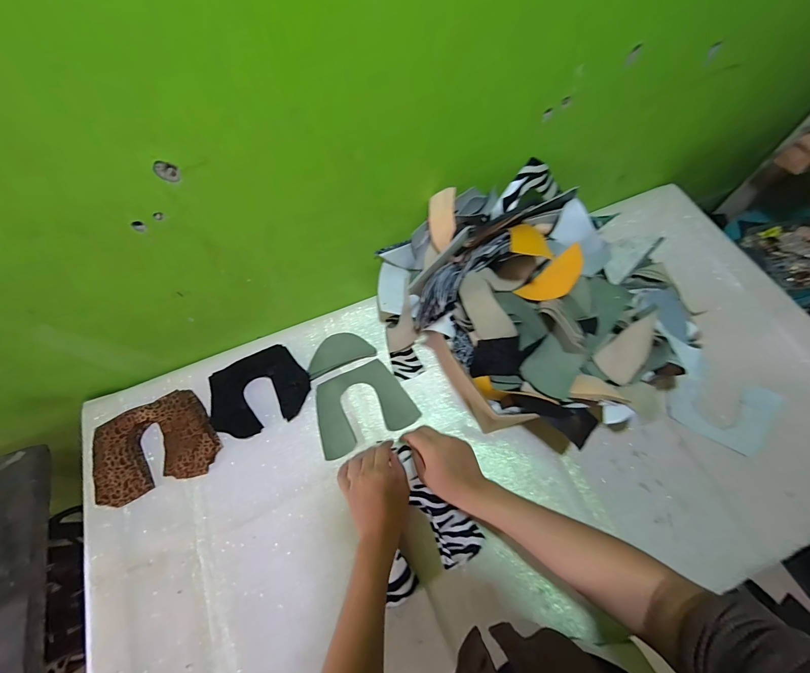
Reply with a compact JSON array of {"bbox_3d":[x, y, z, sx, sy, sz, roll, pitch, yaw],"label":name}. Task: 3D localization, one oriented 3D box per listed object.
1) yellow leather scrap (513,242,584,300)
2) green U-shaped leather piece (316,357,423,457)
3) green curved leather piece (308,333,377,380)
[{"bbox_3d":[0.208,-0.079,0.482,0.097,0.004,0.047,-40,60,15],"label":"yellow leather scrap"},{"bbox_3d":[-0.072,0.112,0.582,0.155,0.006,0.125,-22,65,-8],"label":"green U-shaped leather piece"},{"bbox_3d":[-0.115,0.026,0.609,0.114,0.010,0.059,-22,67,-7],"label":"green curved leather piece"}]

